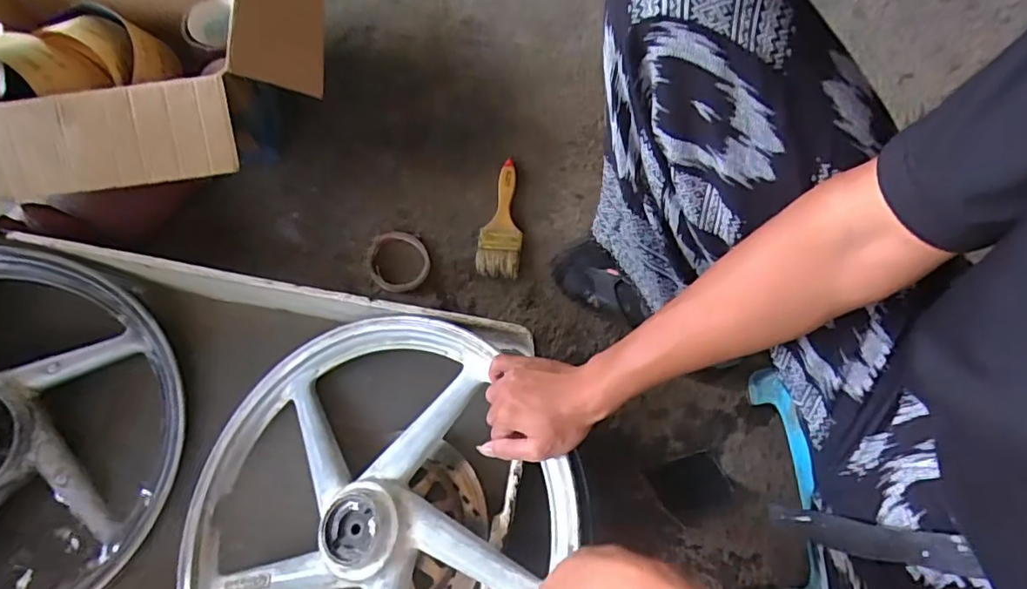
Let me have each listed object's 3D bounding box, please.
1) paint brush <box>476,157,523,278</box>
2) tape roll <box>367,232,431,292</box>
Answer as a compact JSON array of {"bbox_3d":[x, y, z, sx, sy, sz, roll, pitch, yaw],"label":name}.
[{"bbox_3d":[-0.014,-0.106,0.789,0.058,0.016,0.169,5,67,3],"label":"paint brush"},{"bbox_3d":[-0.155,-0.048,0.776,0.082,0.022,0.084,-5,66,-1],"label":"tape roll"}]

